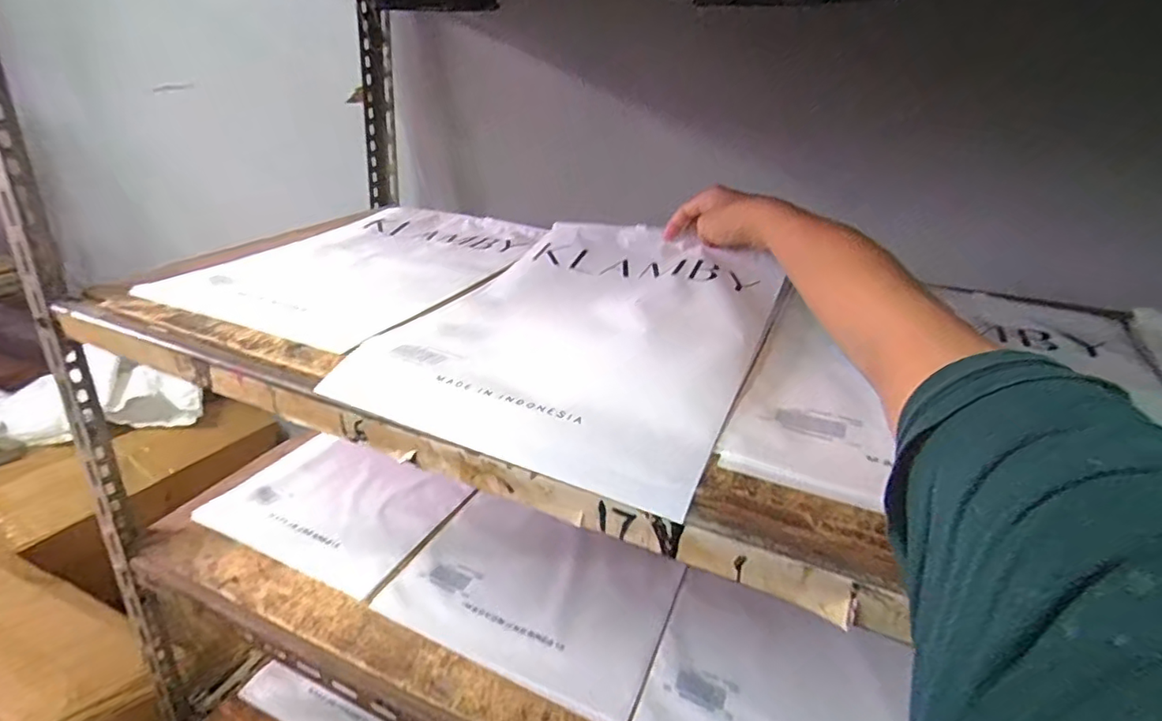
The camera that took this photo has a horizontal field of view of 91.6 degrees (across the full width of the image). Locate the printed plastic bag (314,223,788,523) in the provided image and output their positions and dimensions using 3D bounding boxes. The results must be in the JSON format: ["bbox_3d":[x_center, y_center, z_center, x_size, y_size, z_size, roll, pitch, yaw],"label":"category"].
[{"bbox_3d":[0.008,-0.041,0.521,0.295,0.059,0.374,14,29,22],"label":"printed plastic bag"}]

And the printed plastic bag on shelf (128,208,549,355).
[{"bbox_3d":[-0.252,-0.125,0.691,0.321,0.030,0.384,13,29,21],"label":"printed plastic bag on shelf"}]

